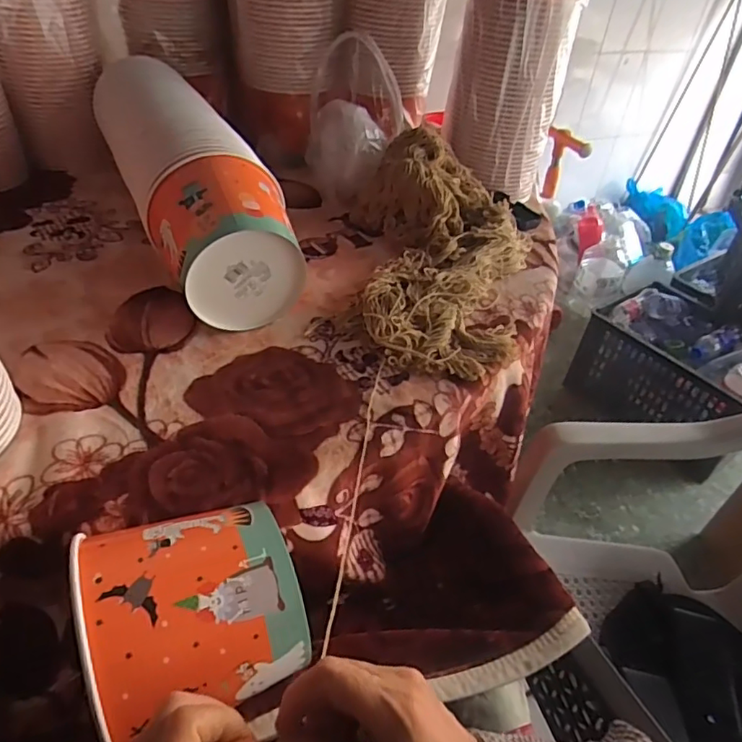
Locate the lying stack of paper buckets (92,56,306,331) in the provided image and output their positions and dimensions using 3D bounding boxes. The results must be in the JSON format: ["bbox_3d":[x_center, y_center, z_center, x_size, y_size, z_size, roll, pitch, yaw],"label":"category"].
[{"bbox_3d":[-0.255,-0.268,0.752,0.148,0.156,0.540,-16,46,-23],"label":"lying stack of paper buckets"}]

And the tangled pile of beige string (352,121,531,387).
[{"bbox_3d":[0.109,-0.167,0.714,0.245,0.107,0.410,0,41,-5],"label":"tangled pile of beige string"}]

